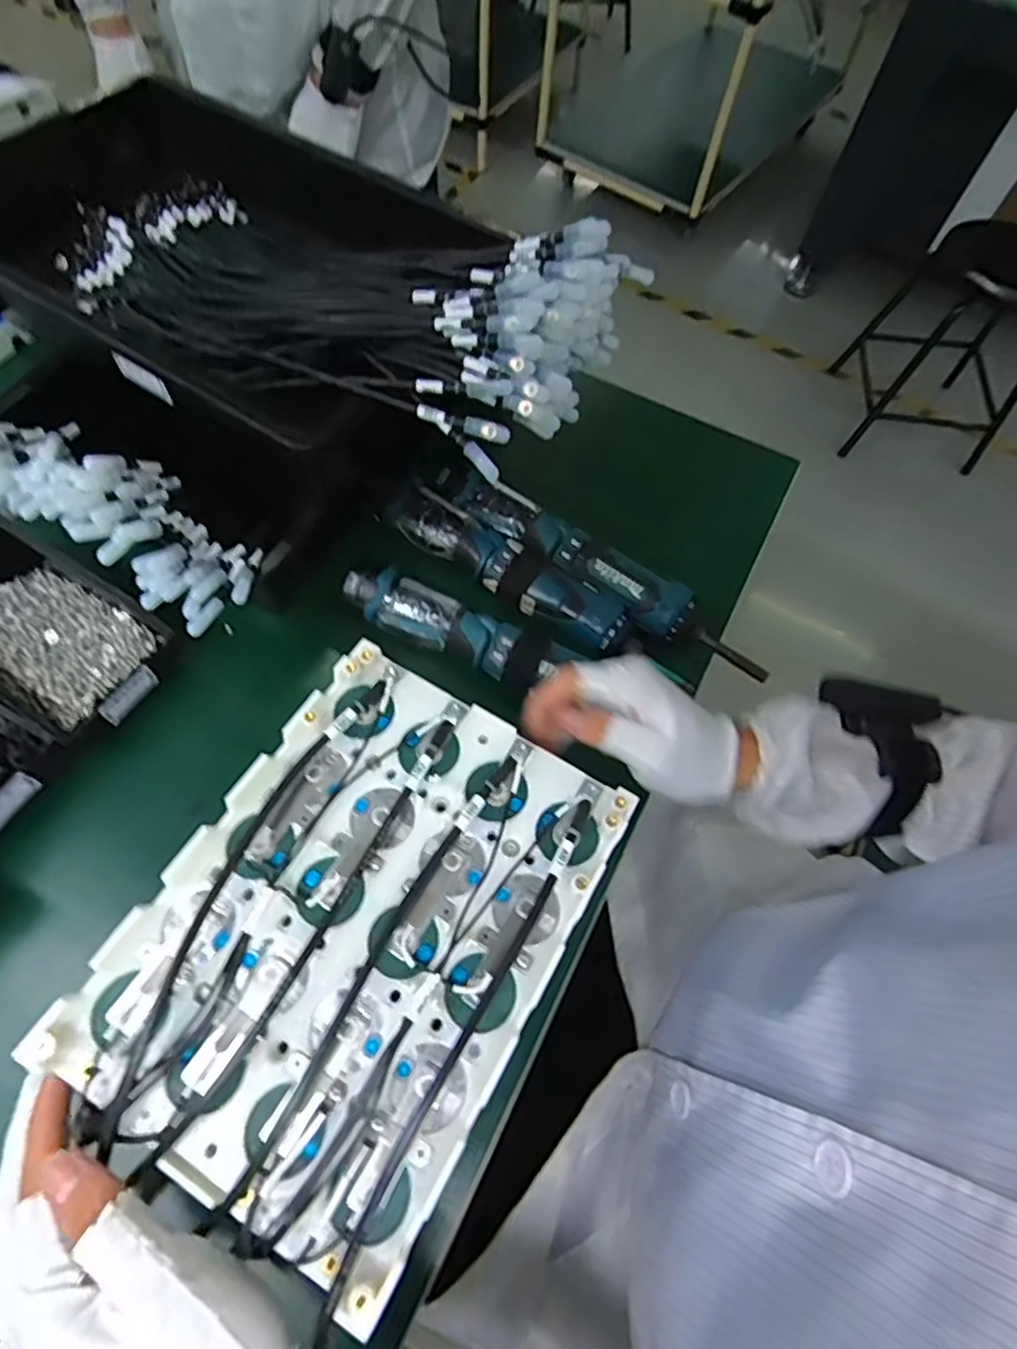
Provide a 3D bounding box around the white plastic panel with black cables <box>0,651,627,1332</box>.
[{"bbox_3d":[-0.067,0.114,0.301,0.175,0.015,0.232,30,65,11],"label":"white plastic panel with black cables"}]

